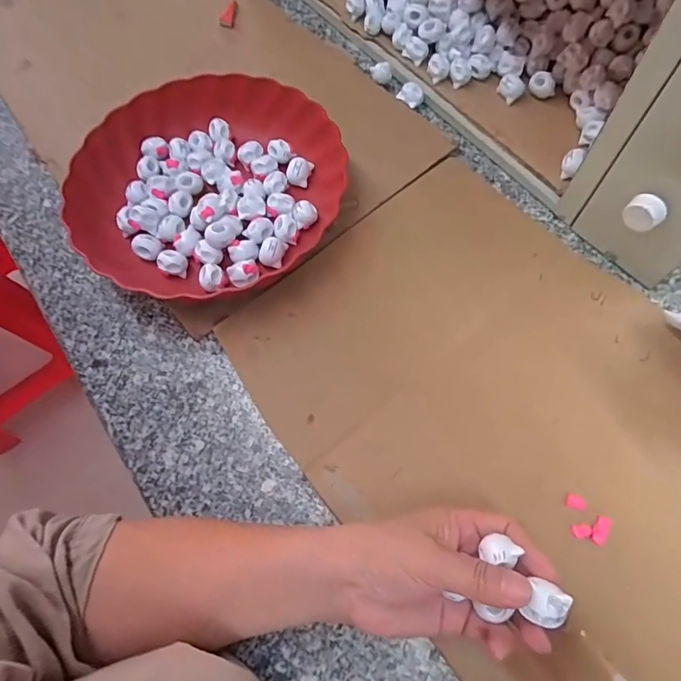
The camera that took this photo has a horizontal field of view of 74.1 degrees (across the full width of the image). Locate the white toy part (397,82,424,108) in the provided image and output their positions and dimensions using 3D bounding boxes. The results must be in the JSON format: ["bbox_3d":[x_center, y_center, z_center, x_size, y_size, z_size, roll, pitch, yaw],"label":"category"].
[{"bbox_3d":[0.075,-0.260,0.476,0.020,0.015,0.025,-39,70,-14],"label":"white toy part"}]

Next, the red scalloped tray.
[{"bbox_3d":[-0.118,-0.141,0.420,0.244,0.051,0.236,3,66,3],"label":"red scalloped tray"}]

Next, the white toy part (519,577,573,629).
[{"bbox_3d":[0.109,0.139,0.237,0.021,0.007,0.020,17,68,9],"label":"white toy part"}]

